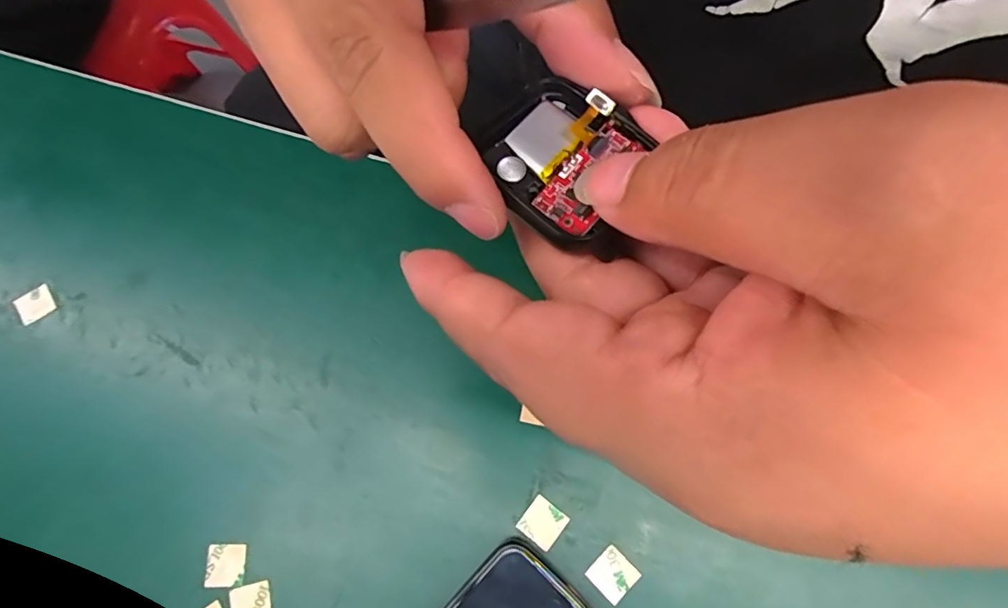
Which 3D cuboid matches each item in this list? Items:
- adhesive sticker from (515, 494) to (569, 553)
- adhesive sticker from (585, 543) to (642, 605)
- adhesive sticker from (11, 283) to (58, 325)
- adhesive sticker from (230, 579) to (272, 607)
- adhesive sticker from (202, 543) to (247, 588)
[{"bbox_3d":[0.015,0.086,0.204,0.015,0.004,0.015,37,76,15],"label":"adhesive sticker"},{"bbox_3d":[0.041,0.103,0.198,0.015,0.004,0.015,-44,73,-9],"label":"adhesive sticker"},{"bbox_3d":[-0.215,0.000,0.237,0.014,0.005,0.014,-39,76,-8],"label":"adhesive sticker"},{"bbox_3d":[-0.097,0.116,0.199,0.015,0.004,0.015,-14,73,-3],"label":"adhesive sticker"},{"bbox_3d":[-0.110,0.103,0.204,0.015,0.004,0.016,3,77,2],"label":"adhesive sticker"}]

